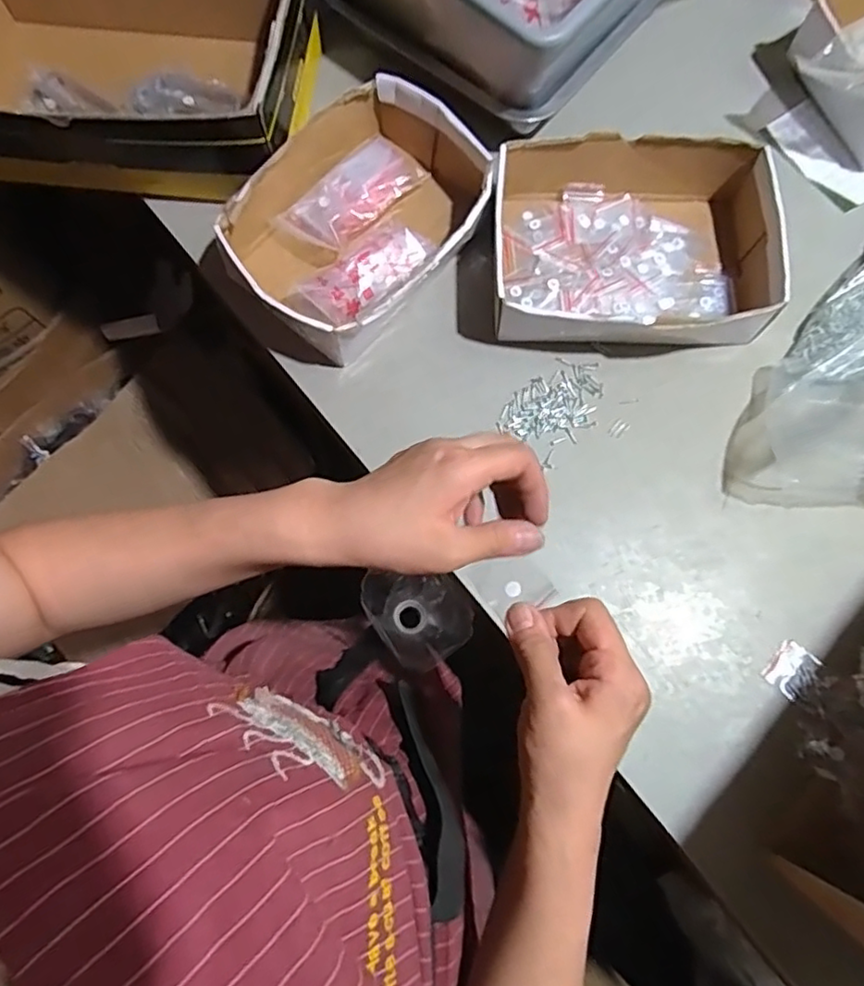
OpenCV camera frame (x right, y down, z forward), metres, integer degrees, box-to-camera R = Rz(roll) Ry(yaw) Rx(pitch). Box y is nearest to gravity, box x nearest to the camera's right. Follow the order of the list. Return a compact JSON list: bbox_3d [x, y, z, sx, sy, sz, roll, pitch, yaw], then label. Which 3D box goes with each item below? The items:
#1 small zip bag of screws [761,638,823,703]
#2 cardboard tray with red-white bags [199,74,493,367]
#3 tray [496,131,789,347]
[{"bbox_3d":[0.288,0.142,0.490,0.037,0.004,0.040,43,81,11],"label":"small zip bag of screws"},{"bbox_3d":[-0.068,-0.242,0.558,0.253,0.064,0.180,-42,79,-9],"label":"cardboard tray with red-white bags"},{"bbox_3d":[0.177,-0.222,0.553,0.242,0.061,0.192,0,76,1],"label":"tray"}]

